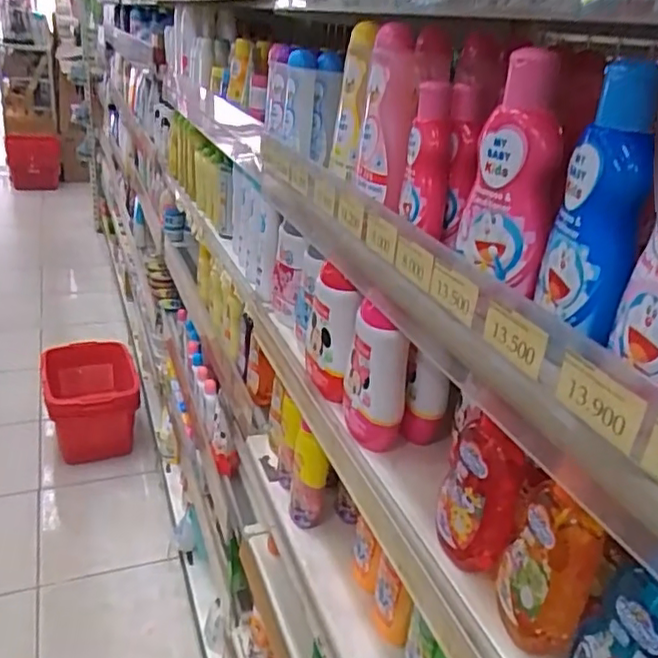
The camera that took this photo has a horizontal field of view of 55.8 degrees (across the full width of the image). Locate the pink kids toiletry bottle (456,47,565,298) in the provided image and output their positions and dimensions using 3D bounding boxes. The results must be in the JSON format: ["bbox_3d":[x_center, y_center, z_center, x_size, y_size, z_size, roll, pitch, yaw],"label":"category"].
[{"bbox_3d":[0.113,-0.095,0.374,0.028,0.127,0.057,-11,30,-31],"label":"pink kids toiletry bottle"}]

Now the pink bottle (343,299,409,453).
[{"bbox_3d":[0.047,0.044,0.605,0.061,0.131,0.069,8,26,5],"label":"pink bottle"}]

